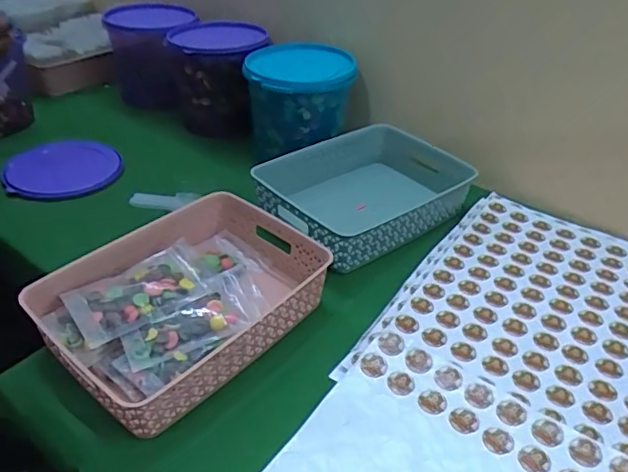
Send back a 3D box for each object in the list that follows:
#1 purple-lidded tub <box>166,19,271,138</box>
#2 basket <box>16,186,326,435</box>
[{"bbox_3d":[-0.203,-0.325,1.194,0.254,0.184,0.191,19,39,21],"label":"purple-lidded tub"},{"bbox_3d":[-0.154,0.077,0.701,0.227,0.090,0.314,27,42,31],"label":"basket"}]

